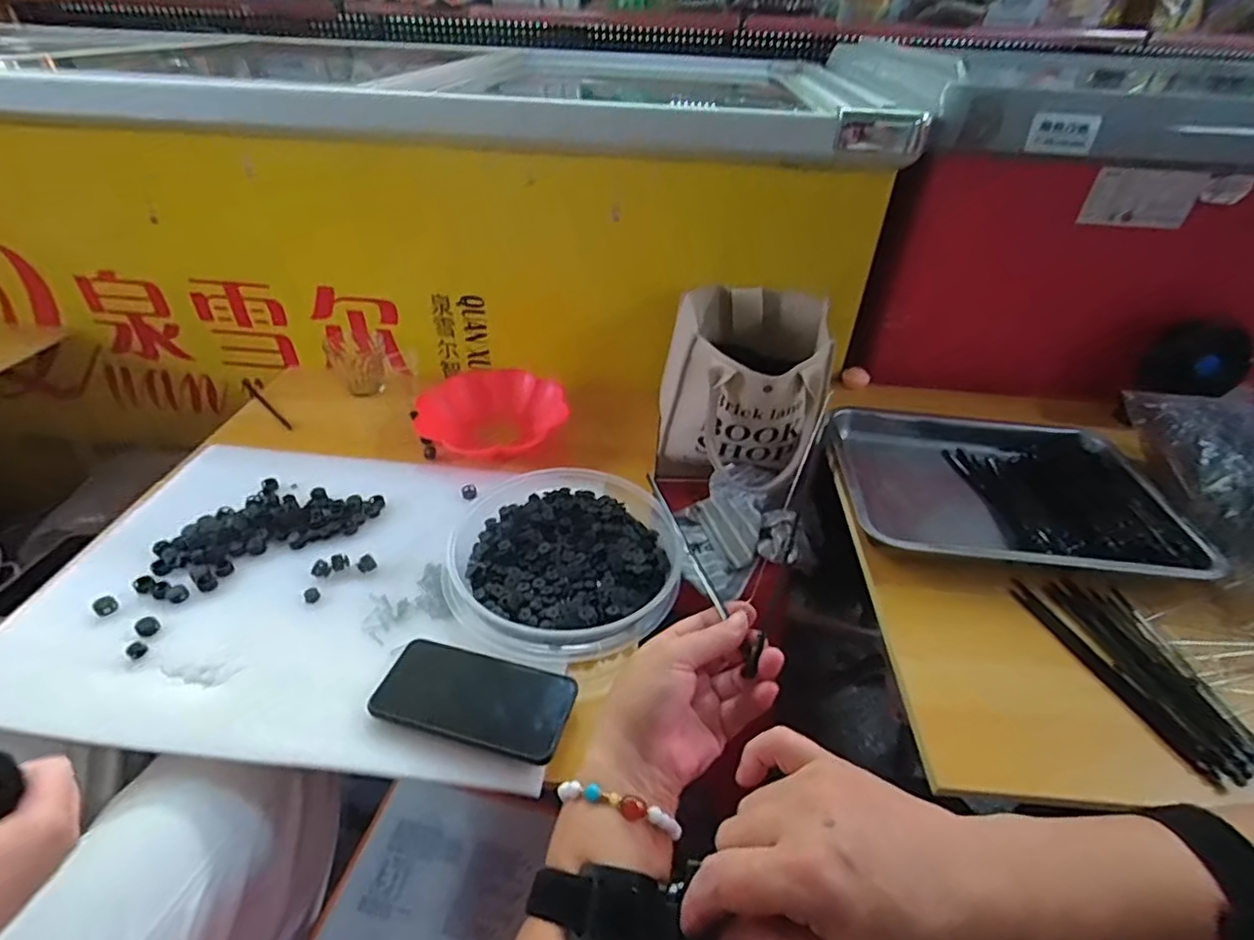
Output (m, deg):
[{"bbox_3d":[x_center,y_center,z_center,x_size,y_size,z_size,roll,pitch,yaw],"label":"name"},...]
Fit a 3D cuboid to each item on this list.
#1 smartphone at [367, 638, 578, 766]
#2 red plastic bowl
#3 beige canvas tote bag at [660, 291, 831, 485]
[{"bbox_3d":[-0.128,0.188,0.502,0.162,0.011,0.079,11,39,9],"label":"smartphone"},{"bbox_3d":[-0.188,-0.069,0.847,0.192,0.064,0.192,2,39,-2],"label":"red plastic bowl"},{"bbox_3d":[0.151,-0.100,0.793,0.197,0.195,0.225,11,39,9],"label":"beige canvas tote bag"}]

